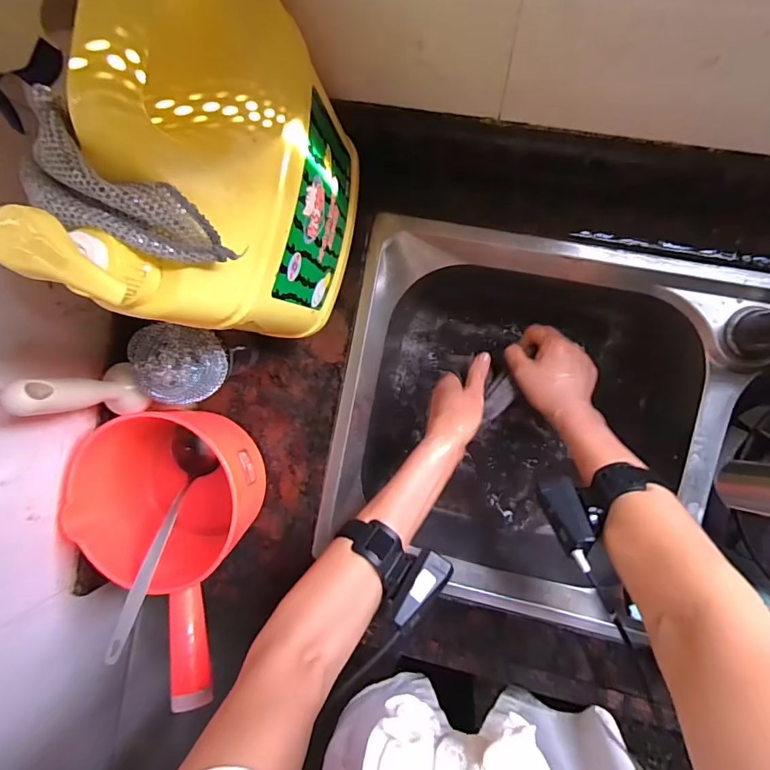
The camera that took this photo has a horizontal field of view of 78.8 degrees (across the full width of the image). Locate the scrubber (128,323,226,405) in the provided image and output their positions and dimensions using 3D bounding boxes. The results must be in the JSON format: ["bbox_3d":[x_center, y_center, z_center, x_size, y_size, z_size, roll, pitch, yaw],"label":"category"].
[{"bbox_3d":[-0.189,-0.020,0.429,0.079,0.031,0.072,-13,93,9],"label":"scrubber"}]

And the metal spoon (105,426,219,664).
[{"bbox_3d":[-0.226,0.153,0.473,0.041,0.043,0.219,7,61,7],"label":"metal spoon"}]

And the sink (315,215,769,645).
[{"bbox_3d":[0.318,0.073,0.557,0.739,0.173,0.408,11,96,7],"label":"sink"}]

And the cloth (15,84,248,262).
[{"bbox_3d":[-0.130,-0.093,0.238,0.108,0.027,0.046,29,98,-16],"label":"cloth"}]

